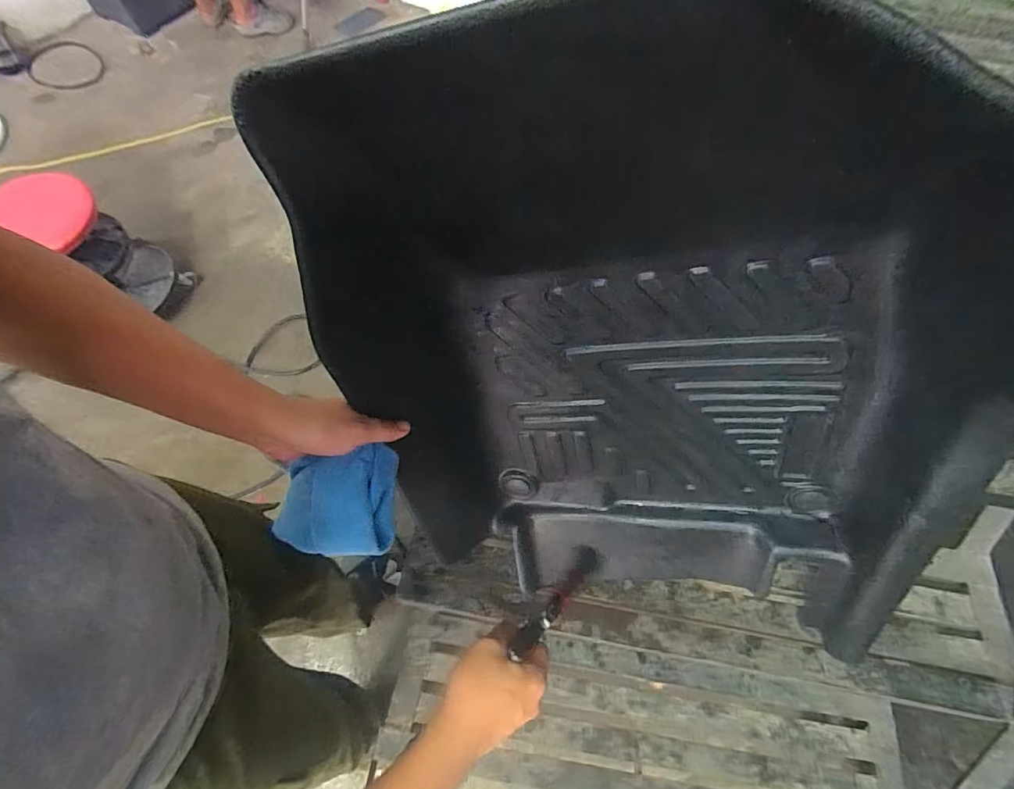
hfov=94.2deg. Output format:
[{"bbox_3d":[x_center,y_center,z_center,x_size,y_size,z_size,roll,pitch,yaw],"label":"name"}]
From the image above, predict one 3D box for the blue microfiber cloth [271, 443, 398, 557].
[{"bbox_3d":[-0.185,0.111,0.492,0.132,0.046,0.110,0,99,15],"label":"blue microfiber cloth"}]

